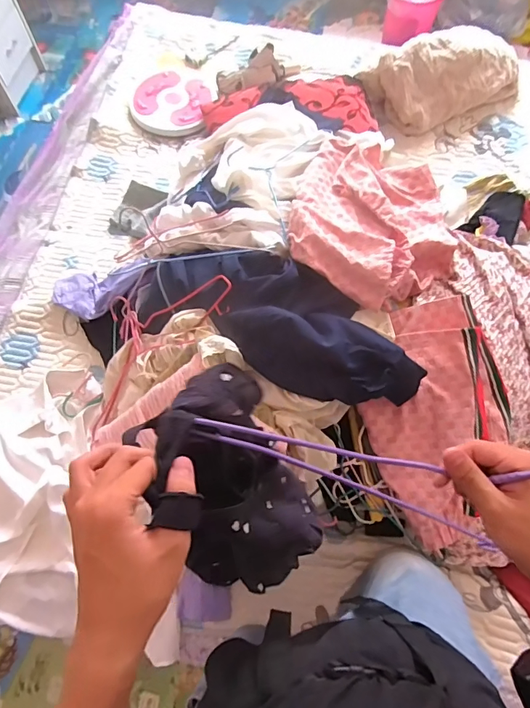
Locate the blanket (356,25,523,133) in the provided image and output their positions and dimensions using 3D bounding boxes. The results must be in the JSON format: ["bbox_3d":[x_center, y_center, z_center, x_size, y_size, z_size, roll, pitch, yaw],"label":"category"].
[{"bbox_3d":[0.523,-0.809,1.314,0.463,0.144,0.206,-24,69,-9],"label":"blanket"}]

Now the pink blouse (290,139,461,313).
[{"bbox_3d":[0.230,-0.290,0.912,0.350,0.134,0.449,25,69,11],"label":"pink blouse"}]

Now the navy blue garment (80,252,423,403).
[{"bbox_3d":[-0.074,-0.063,0.864,0.723,0.207,0.232,19,65,24],"label":"navy blue garment"}]

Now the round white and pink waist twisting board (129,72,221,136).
[{"bbox_3d":[-0.278,-0.762,1.356,0.259,0.039,0.253,-8,67,-2],"label":"round white and pink waist twisting board"}]

